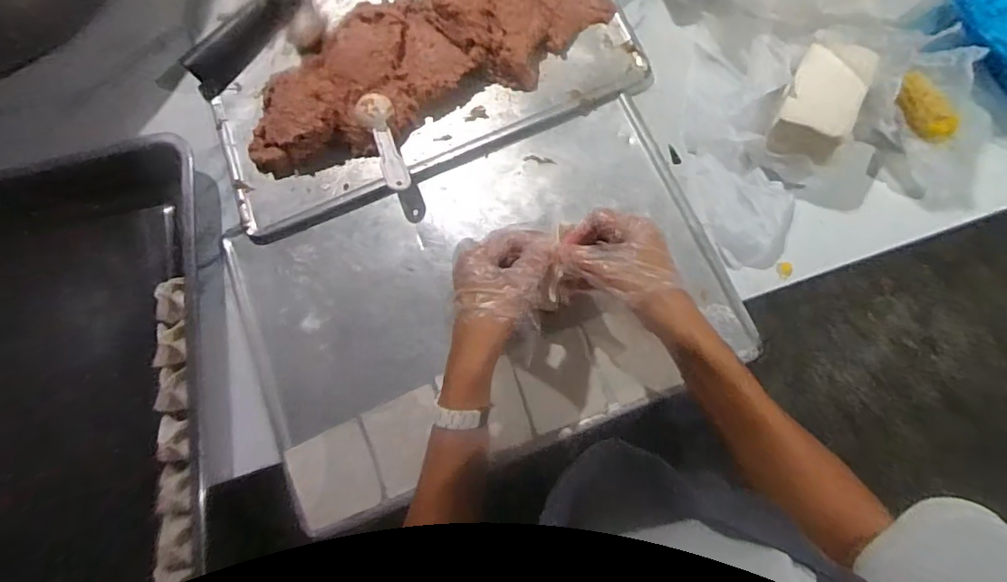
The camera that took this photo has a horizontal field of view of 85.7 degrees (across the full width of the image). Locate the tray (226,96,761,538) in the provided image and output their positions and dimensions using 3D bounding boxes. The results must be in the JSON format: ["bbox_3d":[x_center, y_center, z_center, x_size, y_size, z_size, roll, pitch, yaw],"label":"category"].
[{"bbox_3d":[-0.027,0.014,0.530,0.461,0.033,0.299,-21,75,2],"label":"tray"}]

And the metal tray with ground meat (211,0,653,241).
[{"bbox_3d":[-0.119,-0.288,0.589,0.453,0.078,0.341,-22,75,2],"label":"metal tray with ground meat"}]

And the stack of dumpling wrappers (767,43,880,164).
[{"bbox_3d":[0.281,-0.165,0.480,0.068,0.055,0.092,18,80,11],"label":"stack of dumpling wrappers"}]

